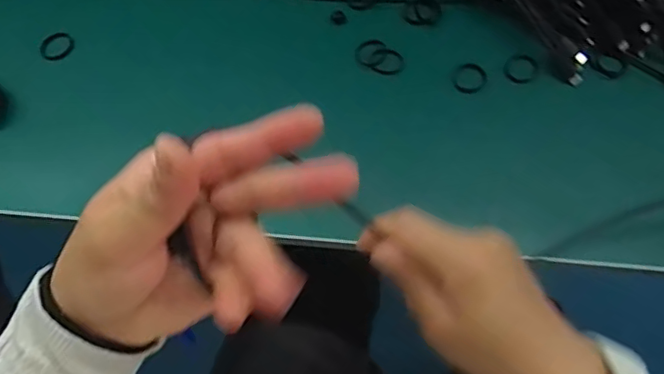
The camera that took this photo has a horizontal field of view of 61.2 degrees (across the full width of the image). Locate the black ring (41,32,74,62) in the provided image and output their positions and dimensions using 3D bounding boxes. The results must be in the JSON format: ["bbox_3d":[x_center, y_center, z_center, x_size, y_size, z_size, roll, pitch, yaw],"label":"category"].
[{"bbox_3d":[-0.239,-0.122,0.487,0.024,0.006,0.029,40,75,15],"label":"black ring"}]

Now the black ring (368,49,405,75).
[{"bbox_3d":[0.046,-0.104,0.466,0.029,0.004,0.025,2,69,3],"label":"black ring"}]

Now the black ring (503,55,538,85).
[{"bbox_3d":[0.155,-0.097,0.459,0.026,0.004,0.028,-1,69,2],"label":"black ring"}]

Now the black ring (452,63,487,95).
[{"bbox_3d":[0.113,-0.089,0.459,0.026,0.004,0.029,39,75,15],"label":"black ring"}]

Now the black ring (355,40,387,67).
[{"bbox_3d":[0.033,-0.113,0.471,0.025,0.004,0.028,16,70,8],"label":"black ring"}]

